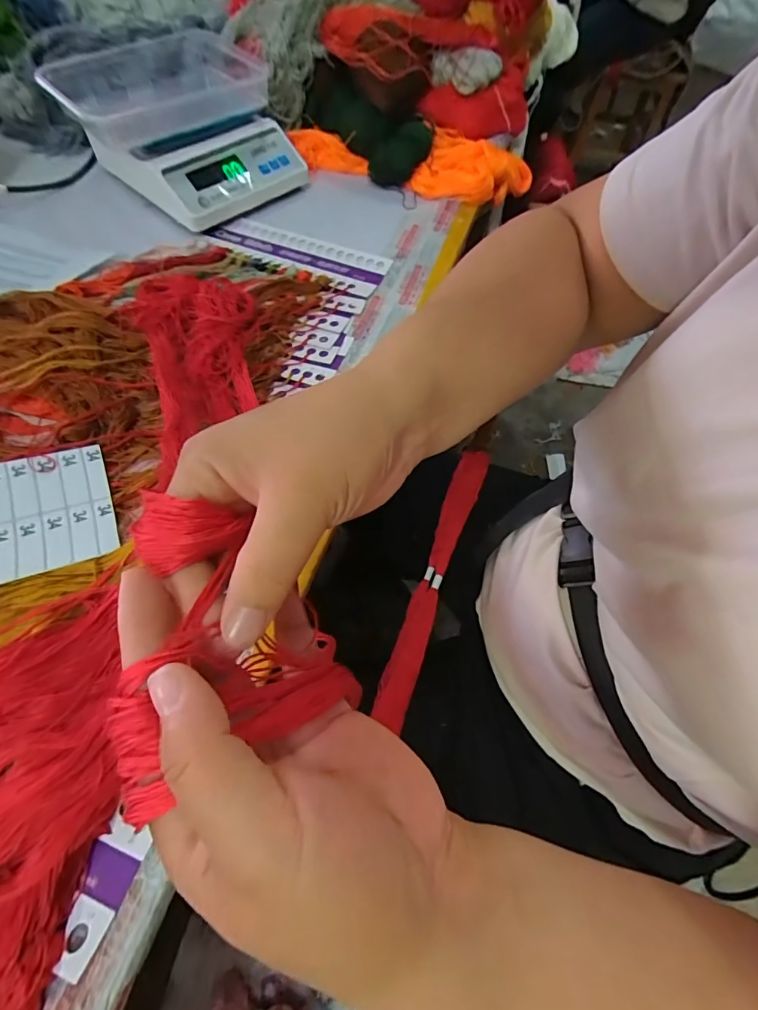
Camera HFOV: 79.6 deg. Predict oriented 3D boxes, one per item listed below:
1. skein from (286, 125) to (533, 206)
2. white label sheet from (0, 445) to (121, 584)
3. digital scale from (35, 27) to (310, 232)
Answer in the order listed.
[{"bbox_3d":[0.043,-0.482,0.651,0.352,0.061,0.091,10,61,3],"label":"skein"},{"bbox_3d":[-0.249,0.004,0.342,0.083,0.005,0.100,-17,67,-21],"label":"white label sheet"},{"bbox_3d":[-0.271,-0.508,0.607,0.245,0.117,0.300,-37,68,-20],"label":"digital scale"}]

